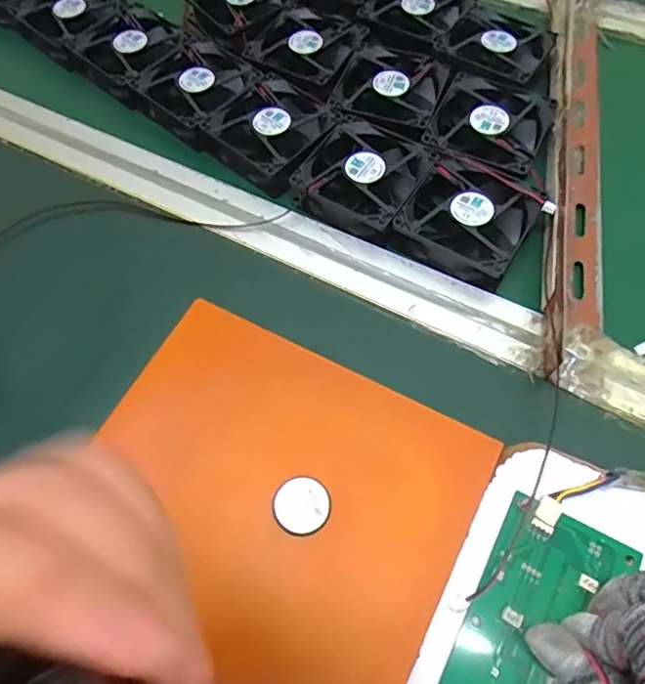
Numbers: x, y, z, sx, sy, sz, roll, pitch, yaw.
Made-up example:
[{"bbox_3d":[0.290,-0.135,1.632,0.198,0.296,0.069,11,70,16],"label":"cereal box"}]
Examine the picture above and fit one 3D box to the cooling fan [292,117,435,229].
[{"bbox_3d":[0.029,-0.119,0.399,0.080,0.022,0.079,26,63,14],"label":"cooling fan"}]

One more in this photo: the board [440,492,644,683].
[{"bbox_3d":[0.096,0.144,0.254,0.063,0.006,0.134,23,68,13],"label":"board"}]

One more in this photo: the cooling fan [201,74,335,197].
[{"bbox_3d":[-0.039,-0.159,0.422,0.079,0.024,0.089,-41,68,-21],"label":"cooling fan"}]

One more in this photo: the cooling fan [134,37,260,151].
[{"bbox_3d":[-0.100,-0.207,0.452,0.090,0.034,0.083,36,66,18],"label":"cooling fan"}]

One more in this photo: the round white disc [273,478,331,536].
[{"bbox_3d":[-0.011,0.085,0.283,0.028,0.004,0.029,0,60,-1],"label":"round white disc"}]

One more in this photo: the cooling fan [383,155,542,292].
[{"bbox_3d":[0.099,-0.082,0.377,0.081,0.023,0.078,32,65,17],"label":"cooling fan"}]

